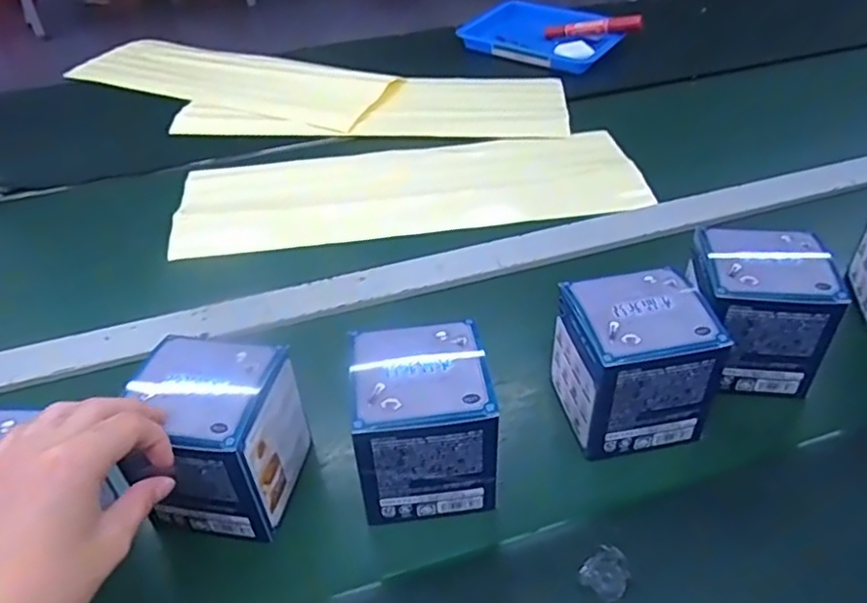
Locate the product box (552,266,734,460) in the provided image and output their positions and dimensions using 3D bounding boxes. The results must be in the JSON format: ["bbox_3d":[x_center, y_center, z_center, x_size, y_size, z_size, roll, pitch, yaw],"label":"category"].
[{"bbox_3d":[0.130,0.038,0.428,0.083,0.094,0.085,-10,41,-8],"label":"product box"}]

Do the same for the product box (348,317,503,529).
[{"bbox_3d":[-0.007,0.074,0.395,0.086,0.096,0.080,-6,41,-4],"label":"product box"}]

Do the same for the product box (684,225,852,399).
[{"bbox_3d":[0.227,0.005,0.456,0.087,0.095,0.075,4,41,8],"label":"product box"}]

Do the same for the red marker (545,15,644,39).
[{"bbox_3d":[0.226,-0.390,0.917,0.154,0.023,0.017,12,42,38],"label":"red marker"}]

